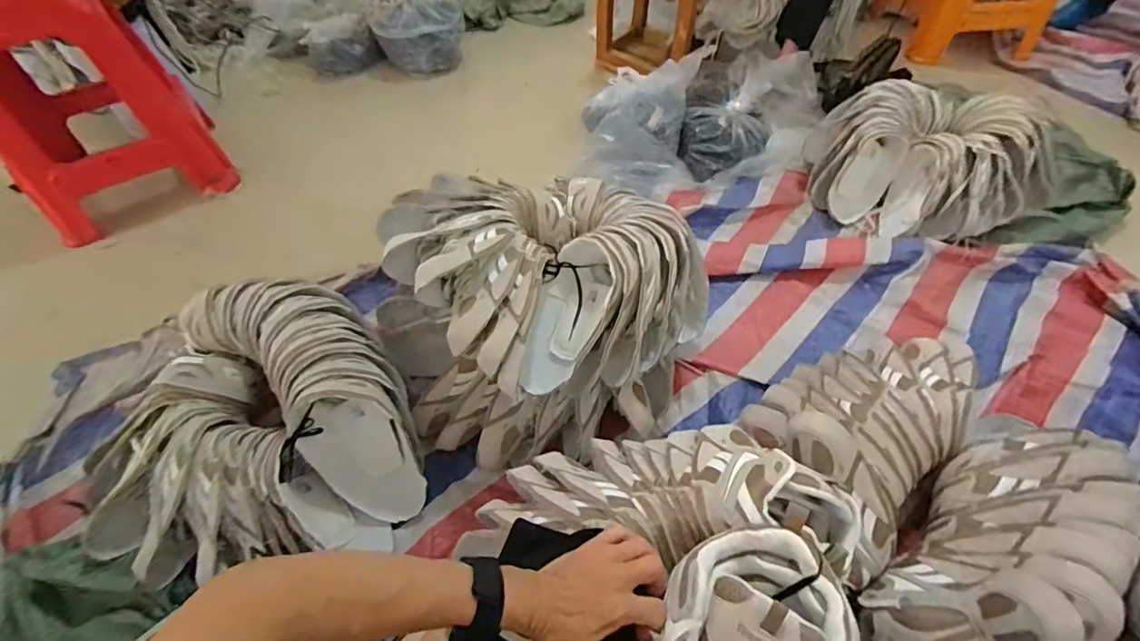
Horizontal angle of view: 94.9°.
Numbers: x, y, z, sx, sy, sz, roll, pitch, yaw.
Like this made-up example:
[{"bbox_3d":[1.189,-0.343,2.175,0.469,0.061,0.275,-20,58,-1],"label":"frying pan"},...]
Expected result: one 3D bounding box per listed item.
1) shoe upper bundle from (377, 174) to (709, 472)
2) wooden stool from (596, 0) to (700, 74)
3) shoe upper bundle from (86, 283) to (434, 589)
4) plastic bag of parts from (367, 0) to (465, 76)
[{"bbox_3d":[-0.042,-0.025,0.890,0.524,0.259,0.437,-25,57,-16],"label":"shoe upper bundle"},{"bbox_3d":[0.263,-0.914,1.516,0.327,0.387,0.209,37,63,26],"label":"wooden stool"},{"bbox_3d":[-0.487,0.167,0.840,0.477,0.184,0.424,-1,54,2],"label":"shoe upper bundle"},{"bbox_3d":[-0.472,-0.920,1.599,0.282,0.244,0.189,-13,54,-7],"label":"plastic bag of parts"}]

